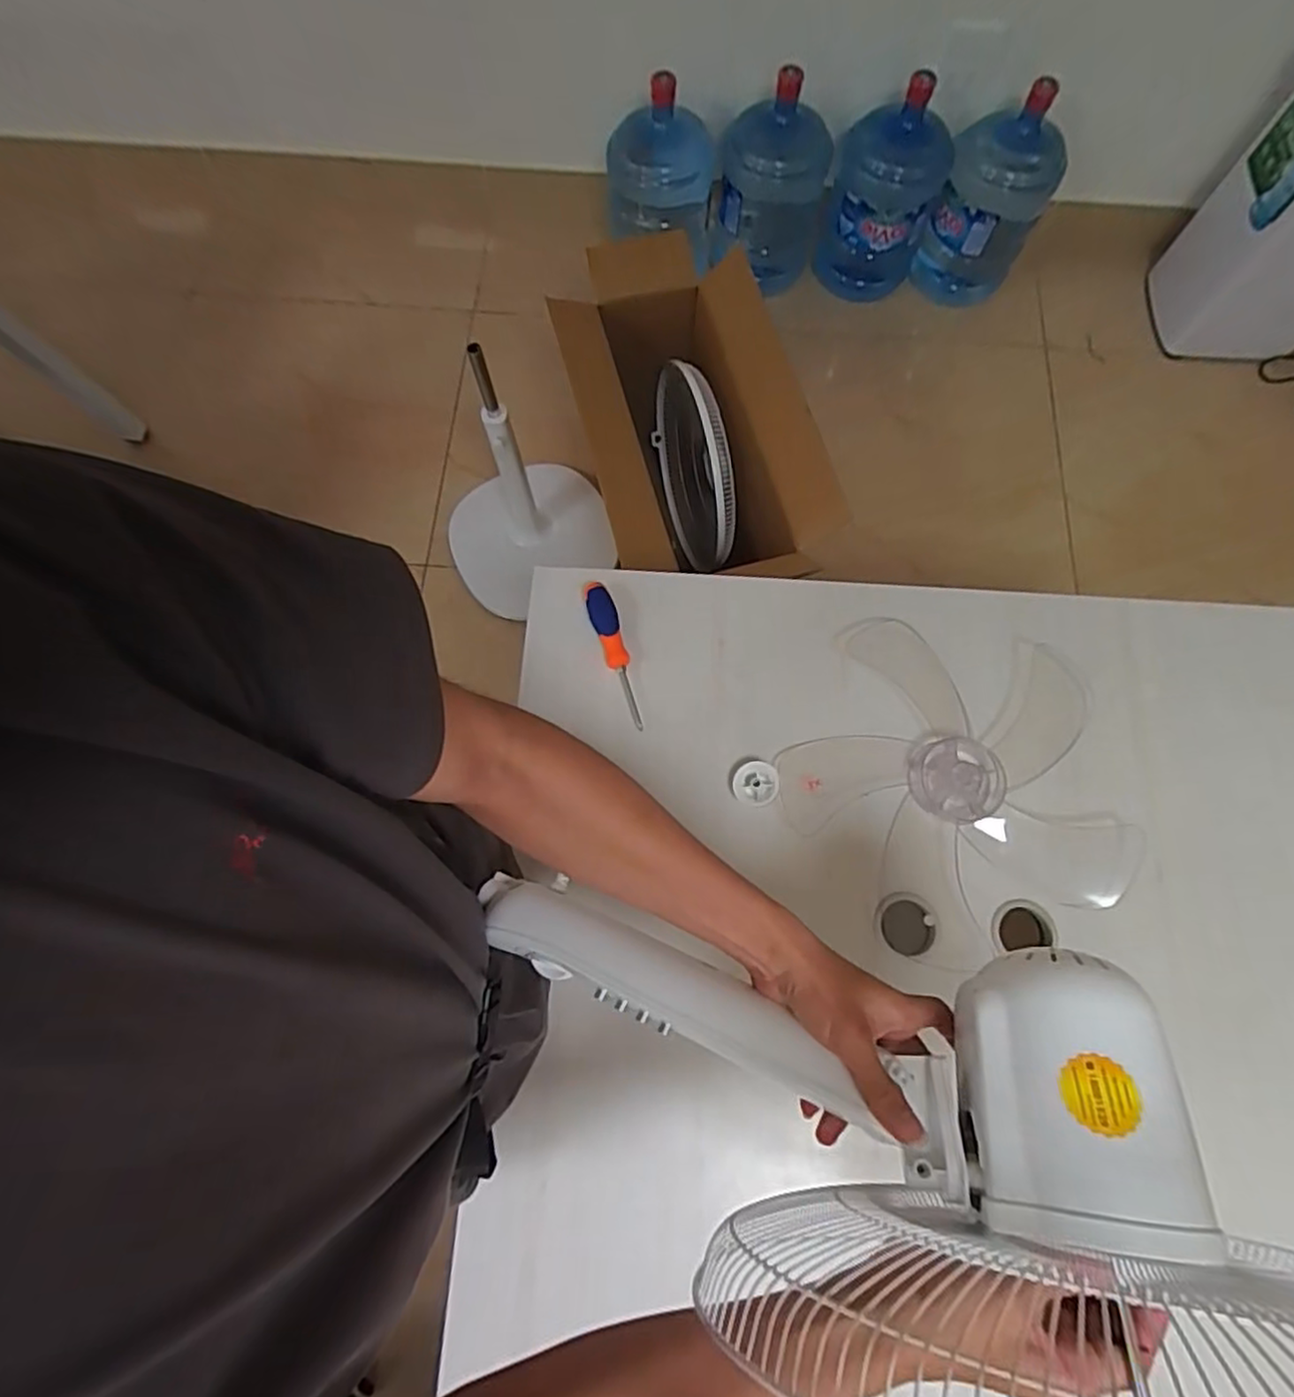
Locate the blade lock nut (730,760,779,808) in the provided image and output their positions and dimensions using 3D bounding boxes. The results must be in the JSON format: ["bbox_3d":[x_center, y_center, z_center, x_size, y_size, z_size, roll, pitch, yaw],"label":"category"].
[{"bbox_3d":[0.120,0.093,0.749,0.049,0.013,0.048,0,72,0],"label":"blade lock nut"}]

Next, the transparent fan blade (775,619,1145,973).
[{"bbox_3d":[0.348,0.083,0.769,0.359,0.057,0.367,0,72,0],"label":"transparent fan blade"}]

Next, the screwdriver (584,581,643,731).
[{"bbox_3d":[-0.036,-0.053,0.795,0.032,0.024,0.183,-17,73,-6],"label":"screwdriver"}]

